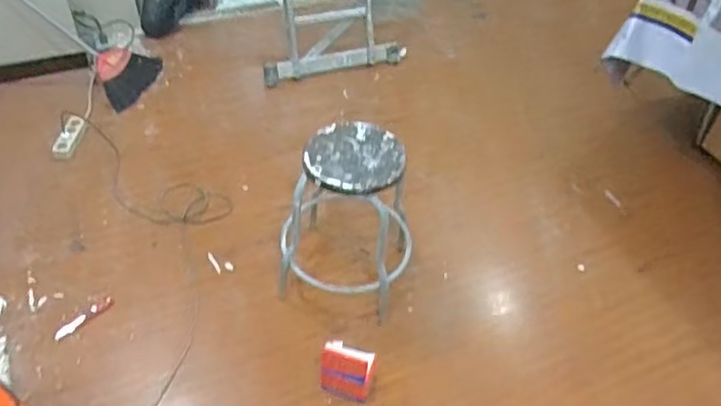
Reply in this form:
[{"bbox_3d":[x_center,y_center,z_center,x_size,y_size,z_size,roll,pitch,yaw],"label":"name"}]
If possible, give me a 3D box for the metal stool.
[{"bbox_3d":[-0.027,0.051,1.714,0.328,0.479,0.333,4,43,-4],"label":"metal stool"}]

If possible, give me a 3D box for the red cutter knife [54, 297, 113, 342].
[{"bbox_3d":[-0.775,0.323,1.736,0.038,0.017,0.177,34,52,25],"label":"red cutter knife"}]

